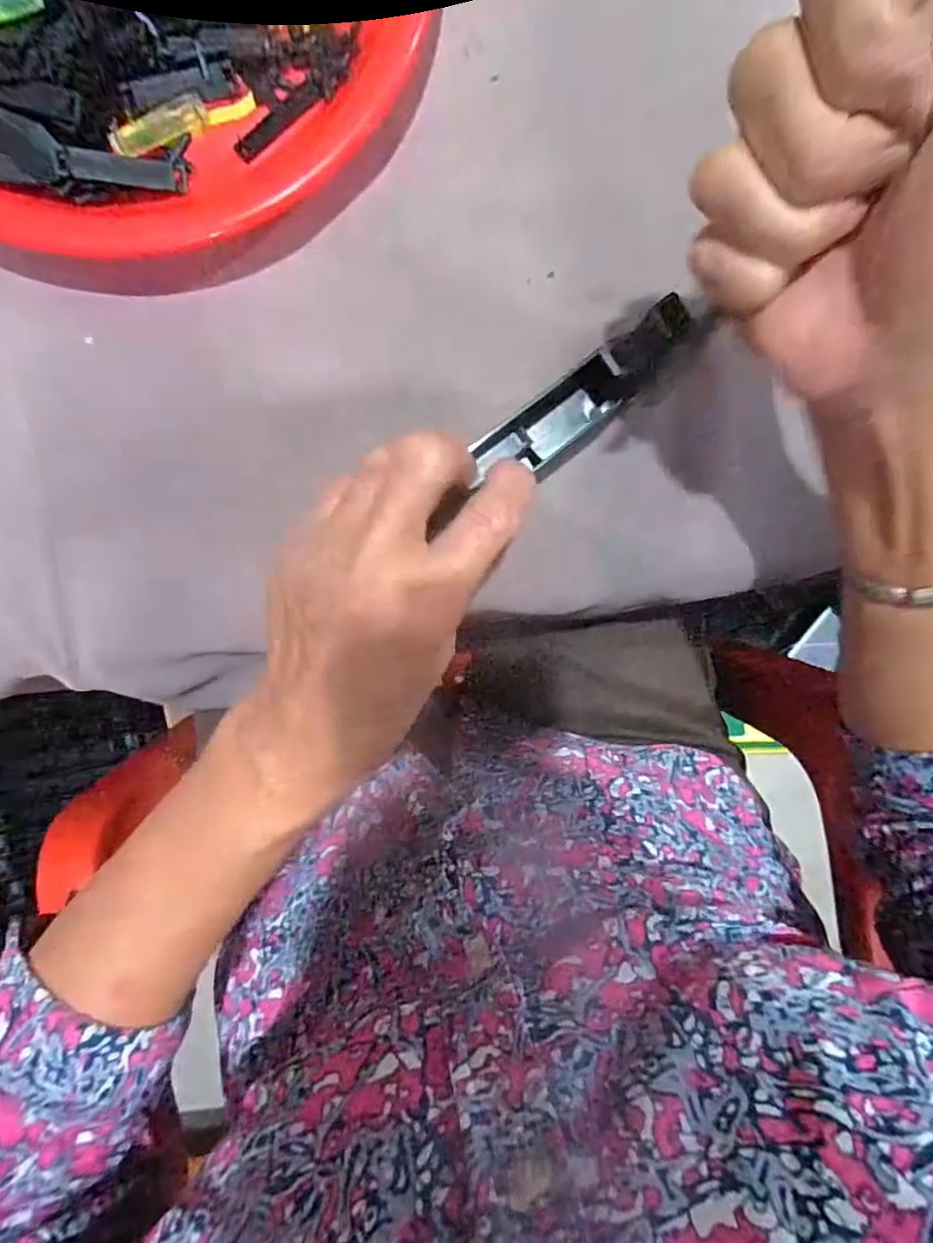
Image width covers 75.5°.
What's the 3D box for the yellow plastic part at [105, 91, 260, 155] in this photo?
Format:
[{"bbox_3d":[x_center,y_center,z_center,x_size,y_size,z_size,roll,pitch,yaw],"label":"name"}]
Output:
[{"bbox_3d":[-0.116,-0.205,0.245,0.058,0.011,0.012,-24,96,-1],"label":"yellow plastic part"}]

